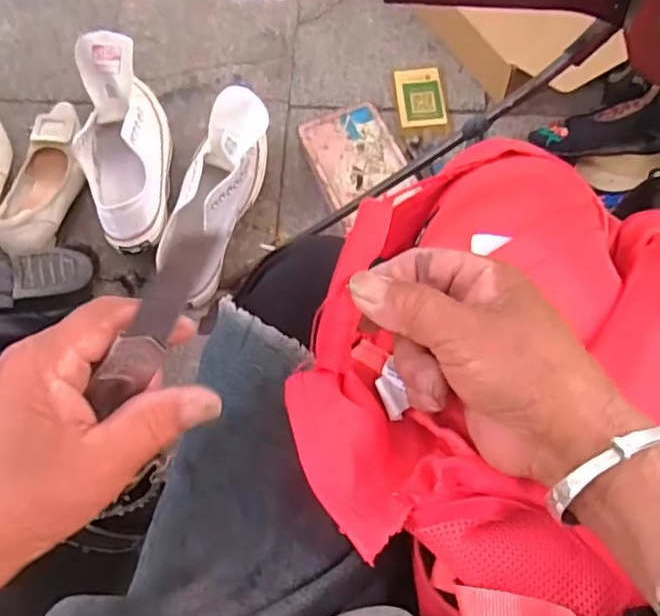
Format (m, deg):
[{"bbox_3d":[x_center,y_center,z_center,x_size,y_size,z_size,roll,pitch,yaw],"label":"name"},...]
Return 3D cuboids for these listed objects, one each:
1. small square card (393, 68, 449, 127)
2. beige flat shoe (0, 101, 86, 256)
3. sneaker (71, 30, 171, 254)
[{"bbox_3d":[0.132,-0.310,0.909,0.065,0.007,0.109,-4,68,-1],"label":"small square card"},{"bbox_3d":[-0.387,-0.178,0.839,0.091,0.067,0.238,3,69,3],"label":"beige flat shoe"},{"bbox_3d":[-0.266,-0.207,0.793,0.101,0.094,0.273,-4,68,0],"label":"sneaker"}]

